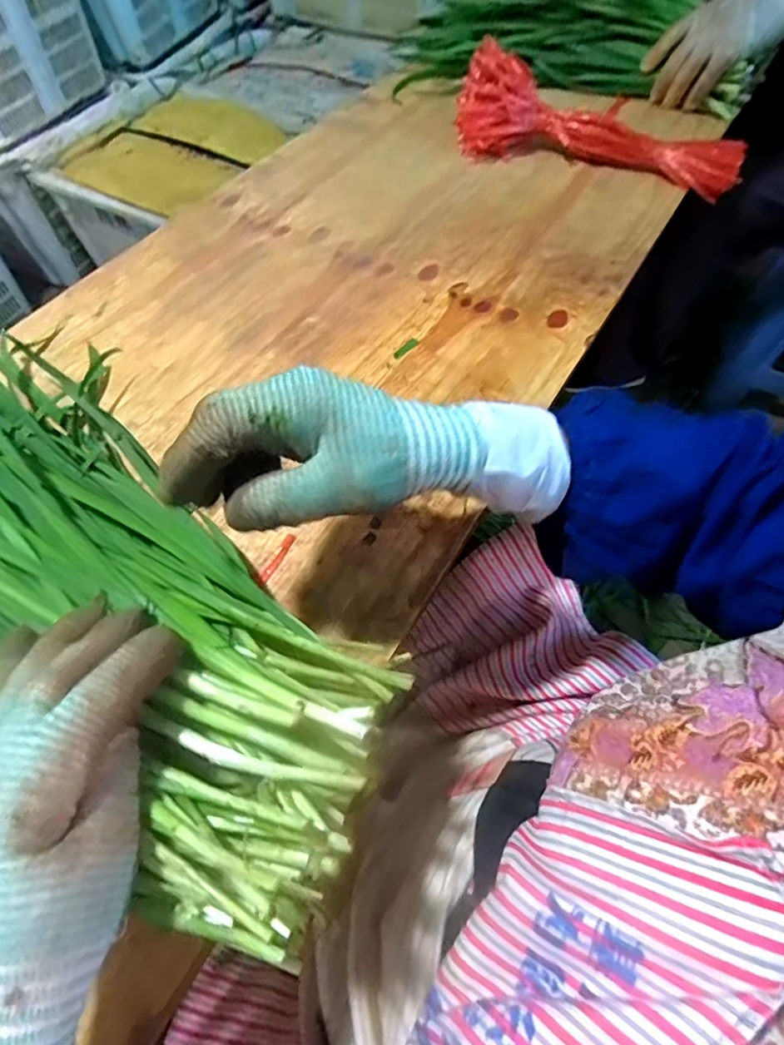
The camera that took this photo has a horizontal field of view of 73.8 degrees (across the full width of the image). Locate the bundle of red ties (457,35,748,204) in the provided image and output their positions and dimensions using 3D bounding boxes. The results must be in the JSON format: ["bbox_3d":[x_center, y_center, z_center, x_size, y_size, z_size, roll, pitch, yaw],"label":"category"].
[{"bbox_3d":[0.227,-0.437,0.577,0.316,0.085,0.075,22,61,14],"label":"bundle of red ties"}]

